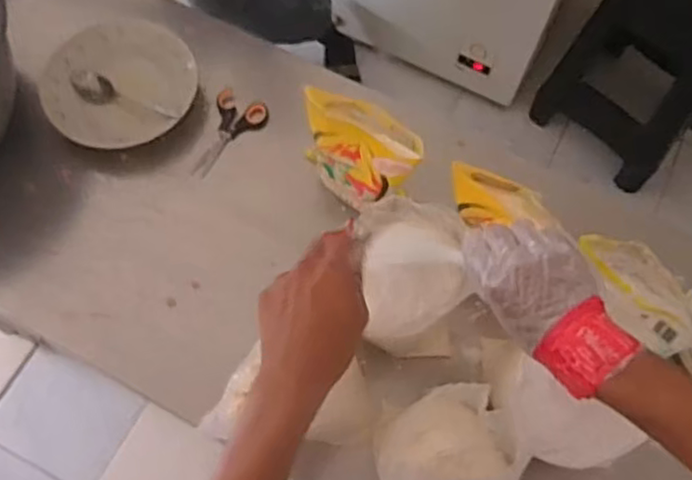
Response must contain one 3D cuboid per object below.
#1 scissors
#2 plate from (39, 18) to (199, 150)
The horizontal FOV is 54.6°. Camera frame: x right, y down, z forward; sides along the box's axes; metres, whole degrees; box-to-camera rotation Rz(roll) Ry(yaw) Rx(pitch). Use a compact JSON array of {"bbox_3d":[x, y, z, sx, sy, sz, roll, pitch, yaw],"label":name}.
[{"bbox_3d":[-0.160,-0.136,0.883,0.070,0.016,0.126,26,69,9],"label":"scissors"},{"bbox_3d":[-0.298,-0.211,0.884,0.191,0.018,0.182,1,67,-1],"label":"plate"}]

